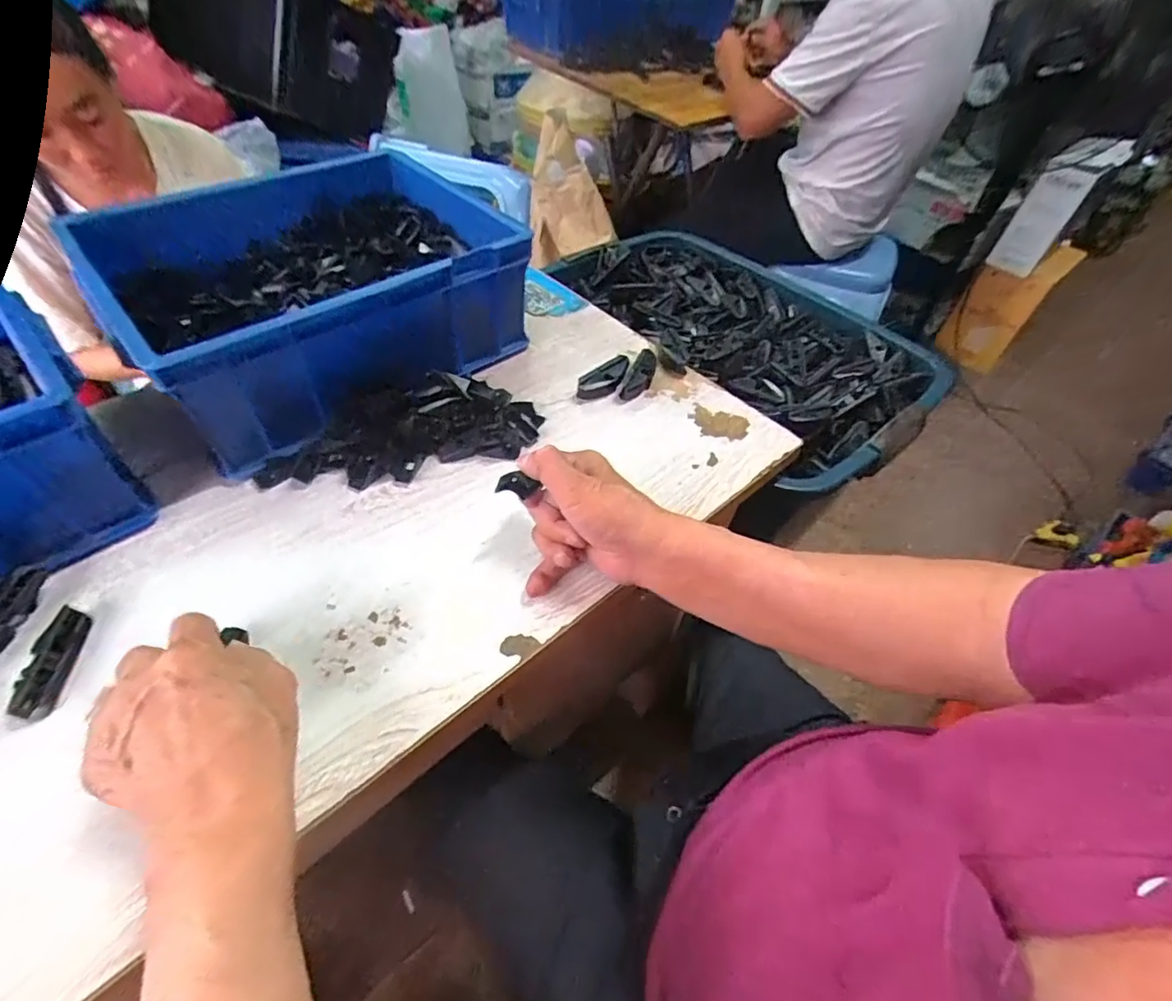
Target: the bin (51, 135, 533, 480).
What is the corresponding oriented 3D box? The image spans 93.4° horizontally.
[{"bbox_3d":[-0.252,-0.197,0.551,0.262,0.138,0.337,37,56,24],"label":"bin"}]

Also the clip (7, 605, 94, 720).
[{"bbox_3d":[-0.344,0.102,0.357,0.018,0.014,0.073,-6,51,-11],"label":"clip"}]

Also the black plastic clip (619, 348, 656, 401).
[{"bbox_3d":[0.057,-0.134,0.571,0.023,0.017,0.069,18,62,16],"label":"black plastic clip"}]

